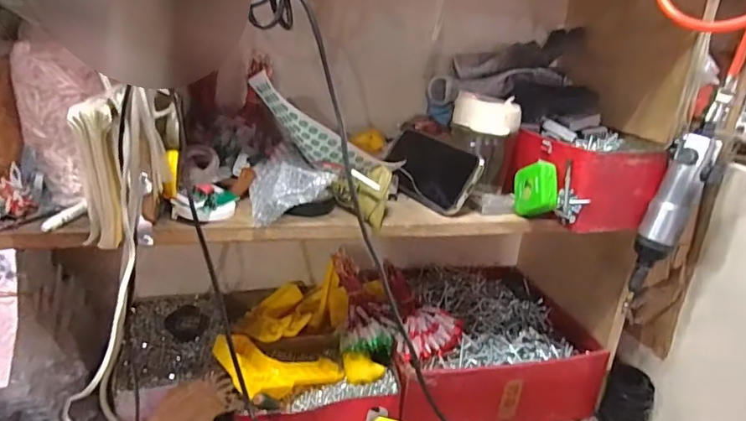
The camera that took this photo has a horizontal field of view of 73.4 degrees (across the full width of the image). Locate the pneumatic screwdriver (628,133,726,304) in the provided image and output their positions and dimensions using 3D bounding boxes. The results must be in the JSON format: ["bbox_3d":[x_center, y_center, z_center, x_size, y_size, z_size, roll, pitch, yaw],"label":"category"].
[{"bbox_3d":[0.332,0.009,0.555,0.057,0.176,0.036,16,23,26],"label":"pneumatic screwdriver"}]

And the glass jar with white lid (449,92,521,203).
[{"bbox_3d":[0.137,-0.082,0.622,0.067,0.113,0.067,5,21,-2],"label":"glass jar with white lid"}]

